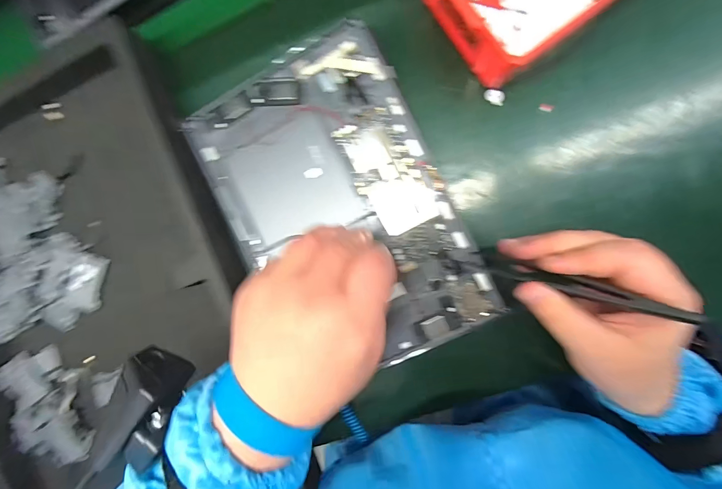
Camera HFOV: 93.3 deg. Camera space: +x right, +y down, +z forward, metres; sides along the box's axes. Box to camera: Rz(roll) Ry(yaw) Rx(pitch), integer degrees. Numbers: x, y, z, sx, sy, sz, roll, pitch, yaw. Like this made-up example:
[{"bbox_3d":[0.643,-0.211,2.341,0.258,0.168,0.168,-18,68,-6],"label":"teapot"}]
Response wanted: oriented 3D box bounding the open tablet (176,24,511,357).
[{"bbox_3d":[-0.018,-0.026,0.277,0.169,0.013,0.252,-26,90,6],"label":"open tablet"}]

